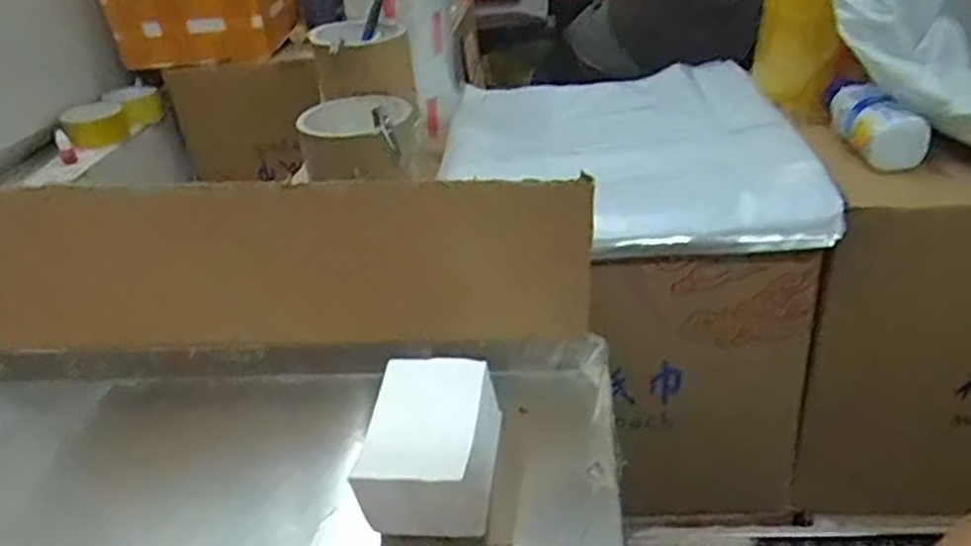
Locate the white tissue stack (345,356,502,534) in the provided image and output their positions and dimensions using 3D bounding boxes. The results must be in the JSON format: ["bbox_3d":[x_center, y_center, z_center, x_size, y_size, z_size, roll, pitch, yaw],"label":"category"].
[{"bbox_3d":[-0.029,0.109,0.451,0.075,0.061,0.111,-2,33,8],"label":"white tissue stack"}]

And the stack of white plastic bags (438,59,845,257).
[{"bbox_3d":[0.126,-0.130,0.731,0.326,0.055,0.371,-4,33,4],"label":"stack of white plastic bags"}]

